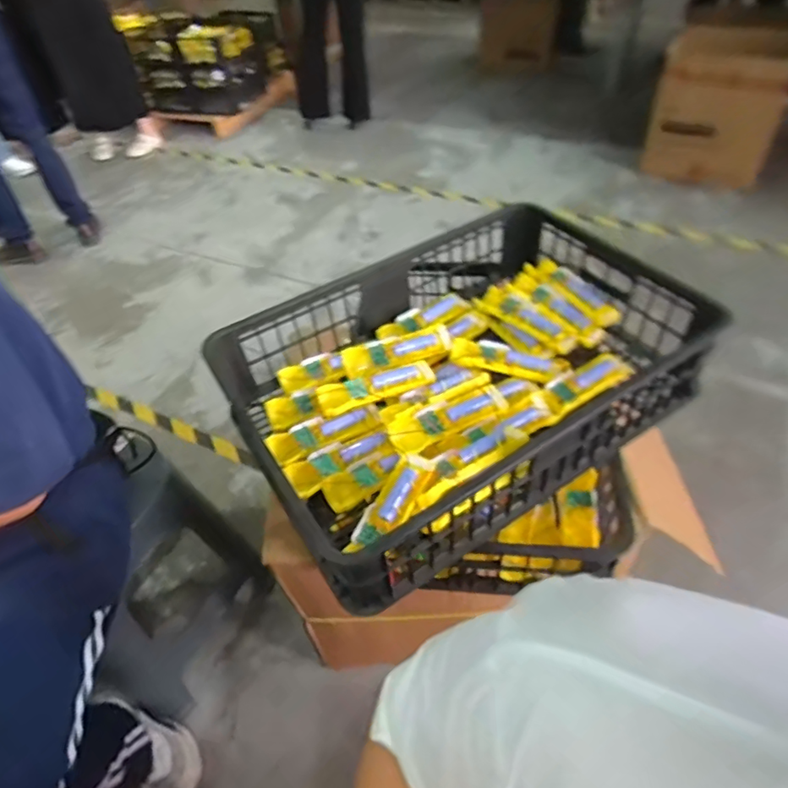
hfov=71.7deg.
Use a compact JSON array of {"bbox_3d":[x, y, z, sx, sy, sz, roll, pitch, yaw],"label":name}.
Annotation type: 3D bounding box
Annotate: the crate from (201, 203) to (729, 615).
[{"bbox_3d":[0.087,-0.039,0.765,0.596,0.162,0.428,-30,51,-20],"label":"crate"}]

